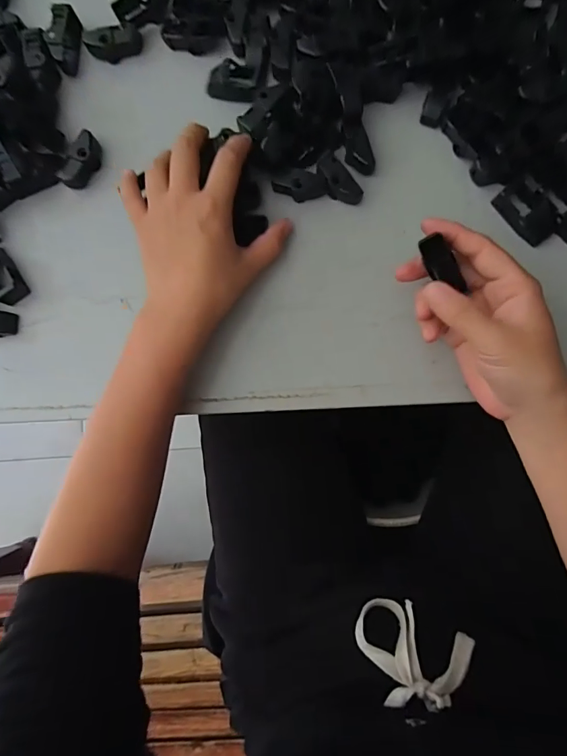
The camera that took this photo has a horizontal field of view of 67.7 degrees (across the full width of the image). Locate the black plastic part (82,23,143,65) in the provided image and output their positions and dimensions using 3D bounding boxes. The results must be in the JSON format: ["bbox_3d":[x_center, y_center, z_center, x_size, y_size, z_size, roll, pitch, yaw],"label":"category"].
[{"bbox_3d":[-0.141,-0.279,0.352,0.043,0.022,0.018,-17,87,4],"label":"black plastic part"}]

